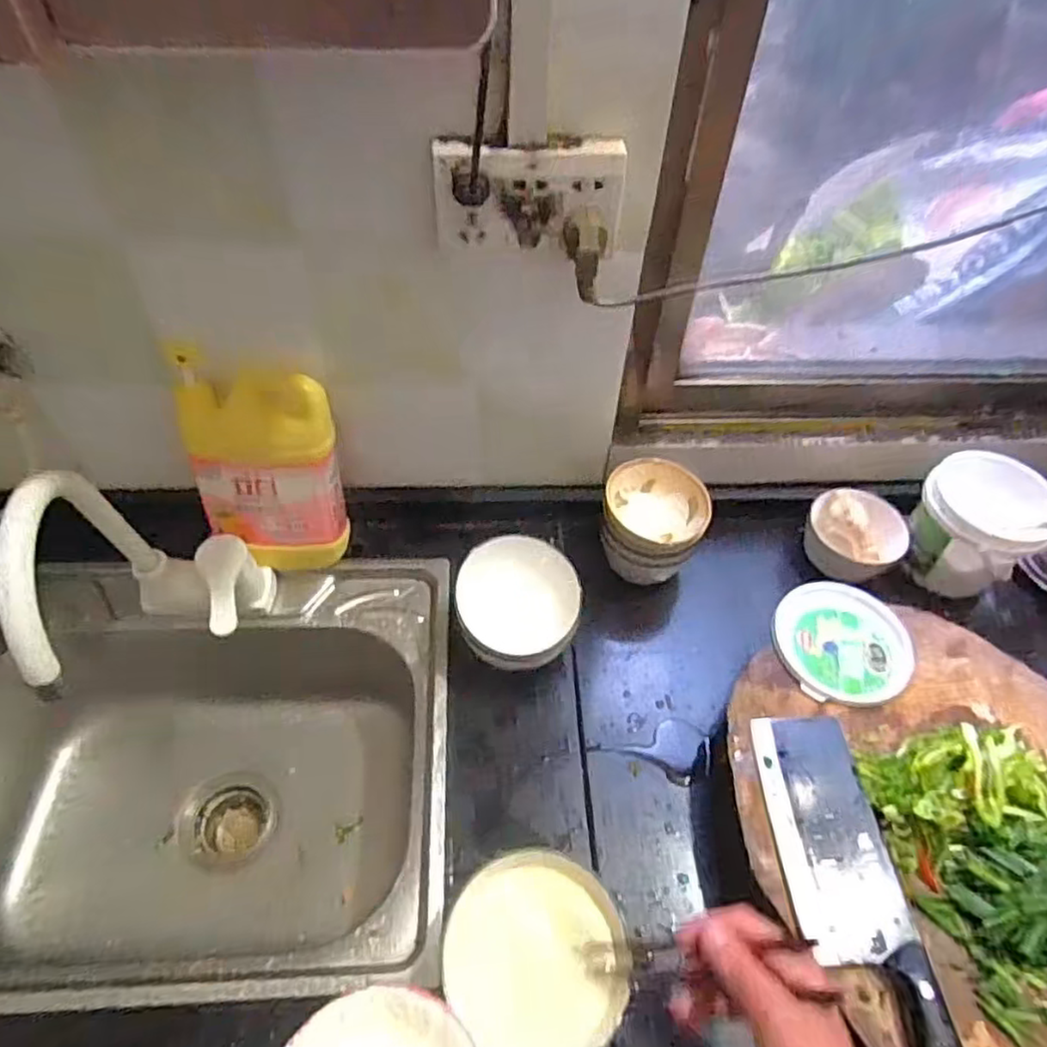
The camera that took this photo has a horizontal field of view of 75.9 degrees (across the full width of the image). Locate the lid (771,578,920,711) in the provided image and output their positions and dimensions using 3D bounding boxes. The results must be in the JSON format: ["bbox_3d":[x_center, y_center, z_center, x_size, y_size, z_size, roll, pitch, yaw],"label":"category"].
[{"bbox_3d":[0.302,0.111,0.639,0.121,0.015,0.125,1,50,-1],"label":"lid"}]

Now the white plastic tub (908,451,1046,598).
[{"bbox_3d":[0.491,0.005,0.735,0.100,0.118,0.123,-25,56,-21],"label":"white plastic tub"}]

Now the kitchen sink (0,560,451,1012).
[{"bbox_3d":[-0.329,0.267,0.705,0.503,0.200,0.393,-1,51,-3],"label":"kitchen sink"}]

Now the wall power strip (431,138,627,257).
[{"bbox_3d":[0.005,-0.252,0.520,0.143,0.076,0.030,-4,51,-5],"label":"wall power strip"}]

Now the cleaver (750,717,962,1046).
[{"bbox_3d":[0.245,0.280,0.498,0.081,0.018,0.288,-1,51,-3],"label":"cleaver"}]

